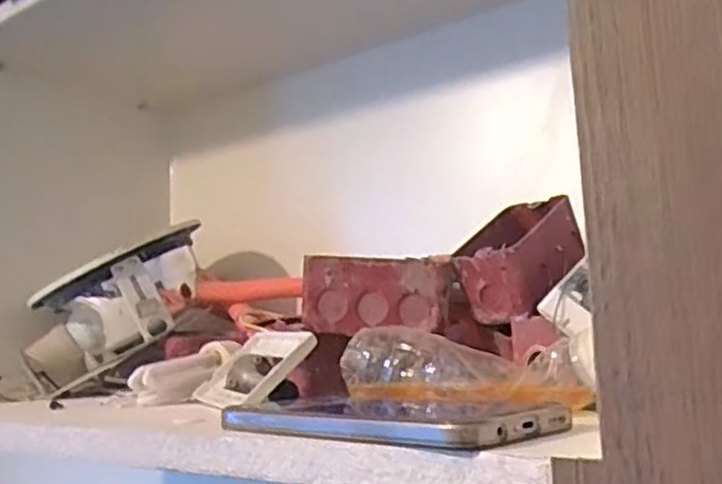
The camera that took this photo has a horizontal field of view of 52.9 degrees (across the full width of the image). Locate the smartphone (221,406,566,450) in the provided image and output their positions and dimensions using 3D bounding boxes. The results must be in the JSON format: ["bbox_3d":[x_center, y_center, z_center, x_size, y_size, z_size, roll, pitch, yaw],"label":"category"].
[{"bbox_3d":[0.004,0.085,0.342,0.060,0.011,0.171,5,-11,-44],"label":"smartphone"}]

